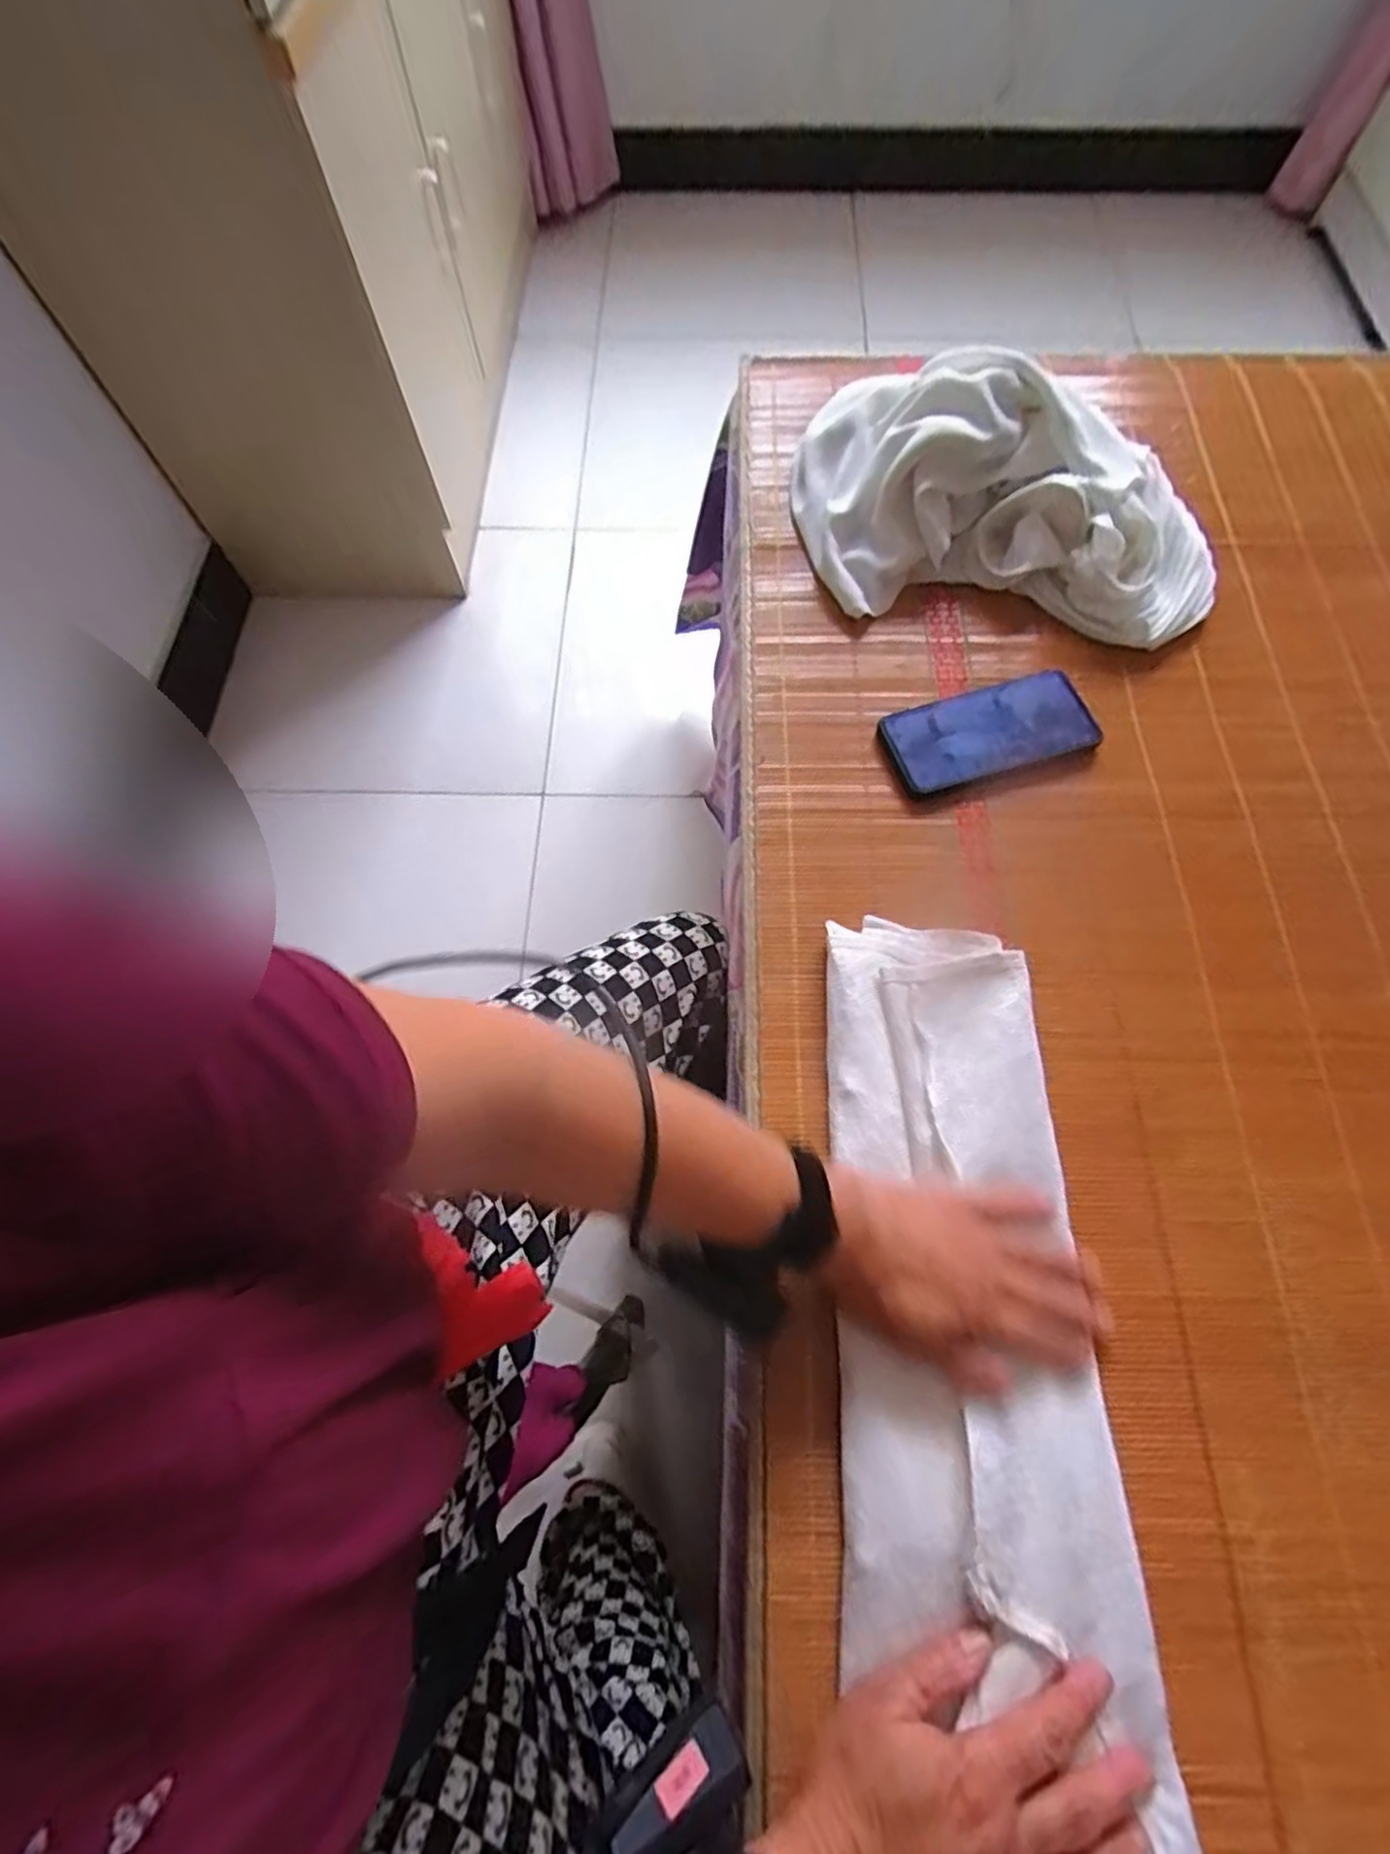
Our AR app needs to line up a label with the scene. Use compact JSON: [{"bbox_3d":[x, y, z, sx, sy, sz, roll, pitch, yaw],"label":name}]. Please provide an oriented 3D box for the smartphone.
[{"bbox_3d":[0.230,-0.152,0.570,0.163,0.011,0.077,-16,68,-7],"label":"smartphone"}]

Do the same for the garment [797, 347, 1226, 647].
[{"bbox_3d":[0.265,-0.372,0.624,0.356,0.088,0.241,8,67,4],"label":"garment"}]

